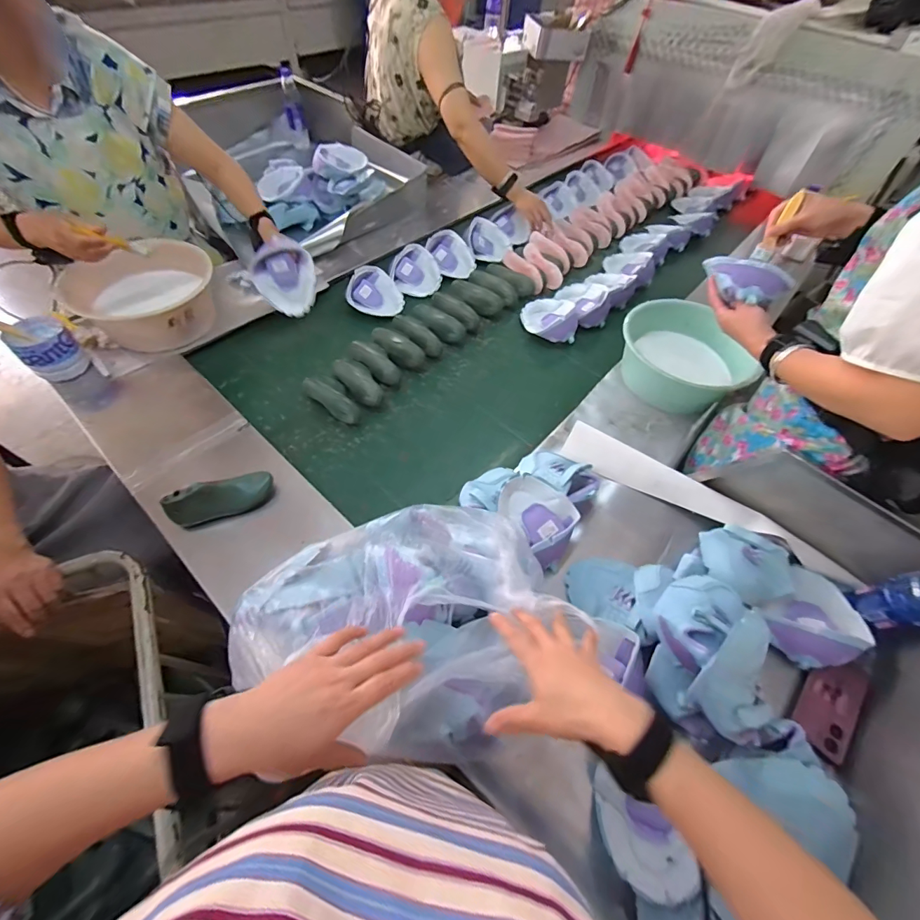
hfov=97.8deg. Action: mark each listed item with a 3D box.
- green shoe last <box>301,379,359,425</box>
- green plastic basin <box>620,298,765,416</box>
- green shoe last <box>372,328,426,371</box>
[{"bbox_3d":[-0.290,-0.137,0.905,0.152,0.049,0.050,39,63,19],"label":"green shoe last"},{"bbox_3d":[0.528,-0.242,0.988,0.289,0.160,0.289,2,58,-3],"label":"green plastic basin"},{"bbox_3d":[-0.156,-0.288,1.023,0.071,0.045,0.165,-37,67,-24],"label":"green shoe last"}]

